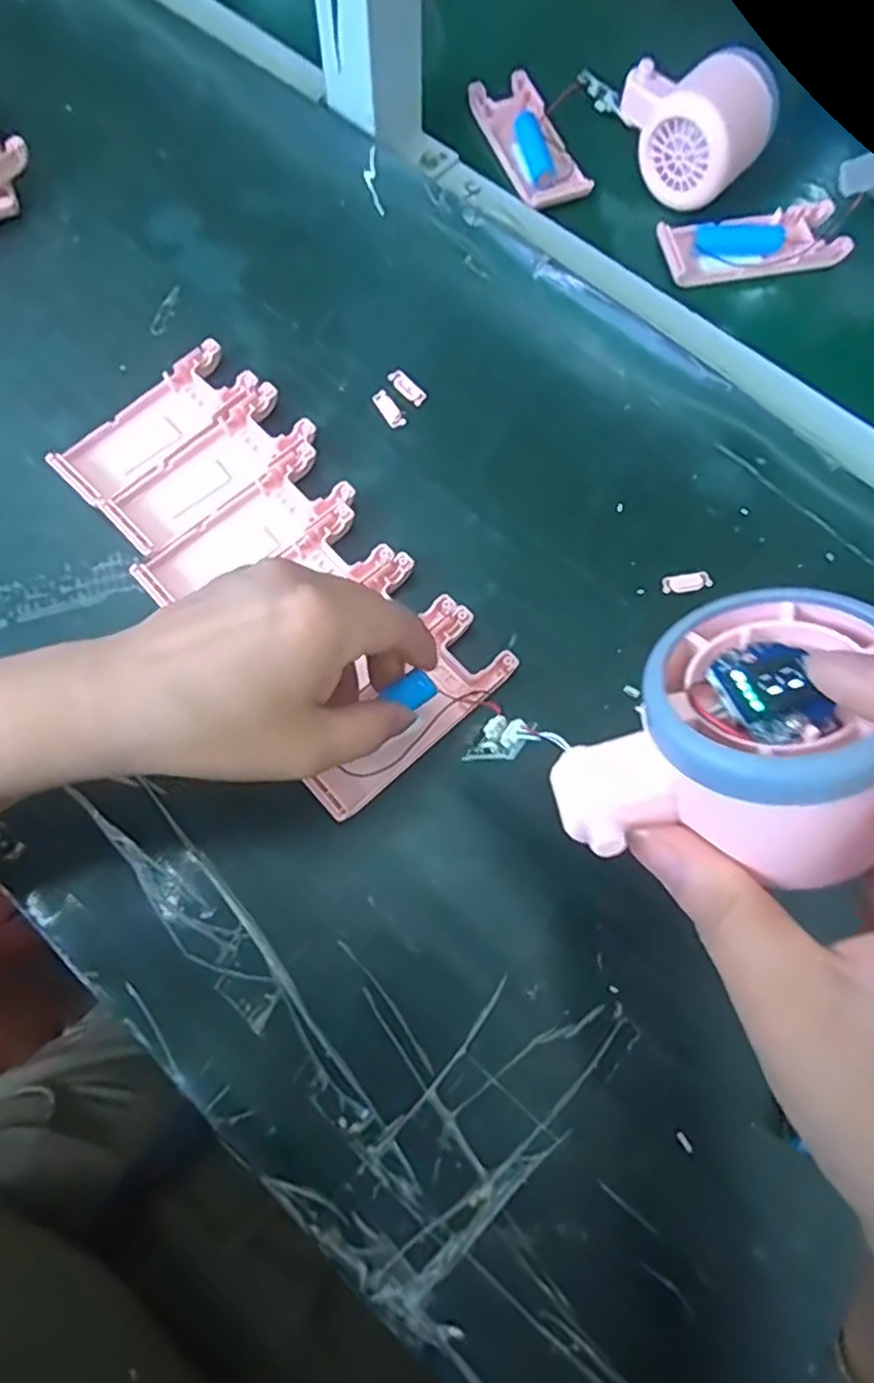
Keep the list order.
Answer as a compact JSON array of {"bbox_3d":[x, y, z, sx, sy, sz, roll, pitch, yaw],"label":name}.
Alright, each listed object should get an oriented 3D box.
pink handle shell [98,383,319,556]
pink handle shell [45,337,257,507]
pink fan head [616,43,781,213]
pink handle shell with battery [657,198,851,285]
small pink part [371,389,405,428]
[{"bbox_3d":[-0.113,-0.110,0.341,0.102,0.009,0.042,-39,77,-12],"label":"pink handle shell"},{"bbox_3d":[-0.143,-0.136,0.350,0.041,0.011,0.103,43,77,12],"label":"pink handle shell"},{"bbox_3d":[0.144,-0.327,0.391,0.082,0.051,0.054,42,76,11],"label":"pink fan head"},{"bbox_3d":[0.181,-0.257,0.395,0.103,0.013,0.038,-10,73,-4],"label":"pink handle shell with battery"},{"bbox_3d":[-0.025,-0.149,0.358,0.009,0.004,0.023,-35,76,-11],"label":"small pink part"}]

